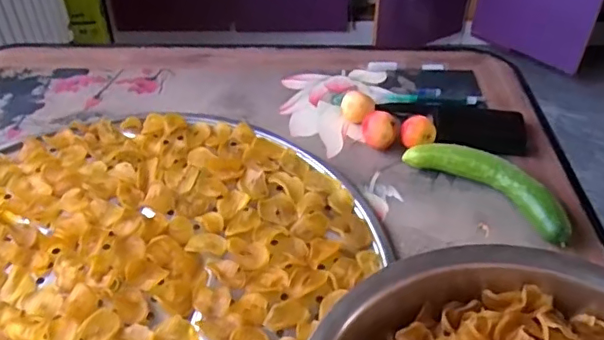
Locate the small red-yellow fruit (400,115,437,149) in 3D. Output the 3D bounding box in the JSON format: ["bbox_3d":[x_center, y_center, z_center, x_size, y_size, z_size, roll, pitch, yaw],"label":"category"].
[{"bbox_3d":[0.135,-0.038,0.653,0.040,0.038,0.037,10,44,9],"label":"small red-yellow fruit"}]

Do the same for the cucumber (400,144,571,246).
[{"bbox_3d":[0.198,0.015,0.596,0.188,0.042,0.052,33,52,30],"label":"cucumber"}]

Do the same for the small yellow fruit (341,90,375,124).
[{"bbox_3d":[0.068,-0.072,0.693,0.039,0.041,0.035,6,43,6],"label":"small yellow fruit"}]

